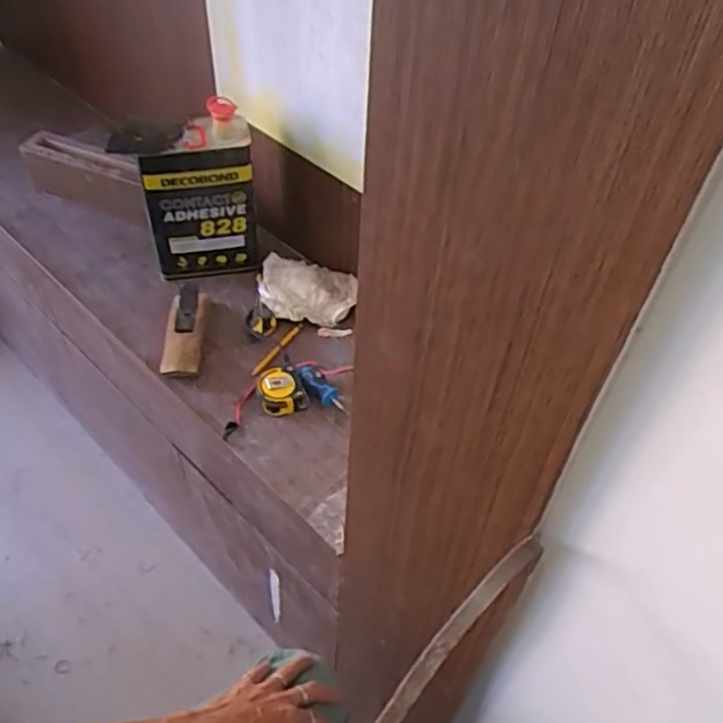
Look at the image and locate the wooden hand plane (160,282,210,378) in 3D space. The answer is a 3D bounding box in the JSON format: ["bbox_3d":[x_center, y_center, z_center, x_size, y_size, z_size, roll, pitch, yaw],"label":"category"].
[{"bbox_3d":[-0.268,-0.053,1.035,0.054,0.039,0.167,0,49,-3],"label":"wooden hand plane"}]

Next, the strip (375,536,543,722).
[{"bbox_3d":[0.063,0.195,0.475,0.014,0.050,0.177,39,91,27],"label":"strip"}]

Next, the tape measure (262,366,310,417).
[{"bbox_3d":[-0.115,0.044,0.976,0.064,0.036,0.072,-16,52,-17],"label":"tape measure"}]

